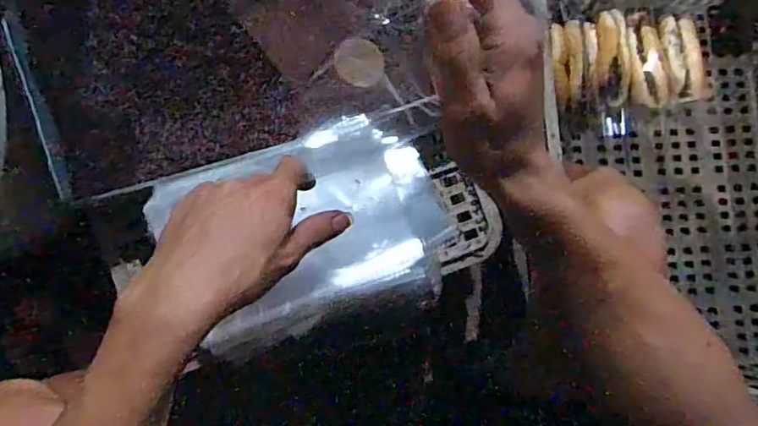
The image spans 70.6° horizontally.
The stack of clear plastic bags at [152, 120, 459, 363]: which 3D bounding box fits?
[{"bbox_3d":[-0.062,0.013,0.494,0.249,0.033,0.165,-20,86,-15],"label":"stack of clear plastic bags"}]

